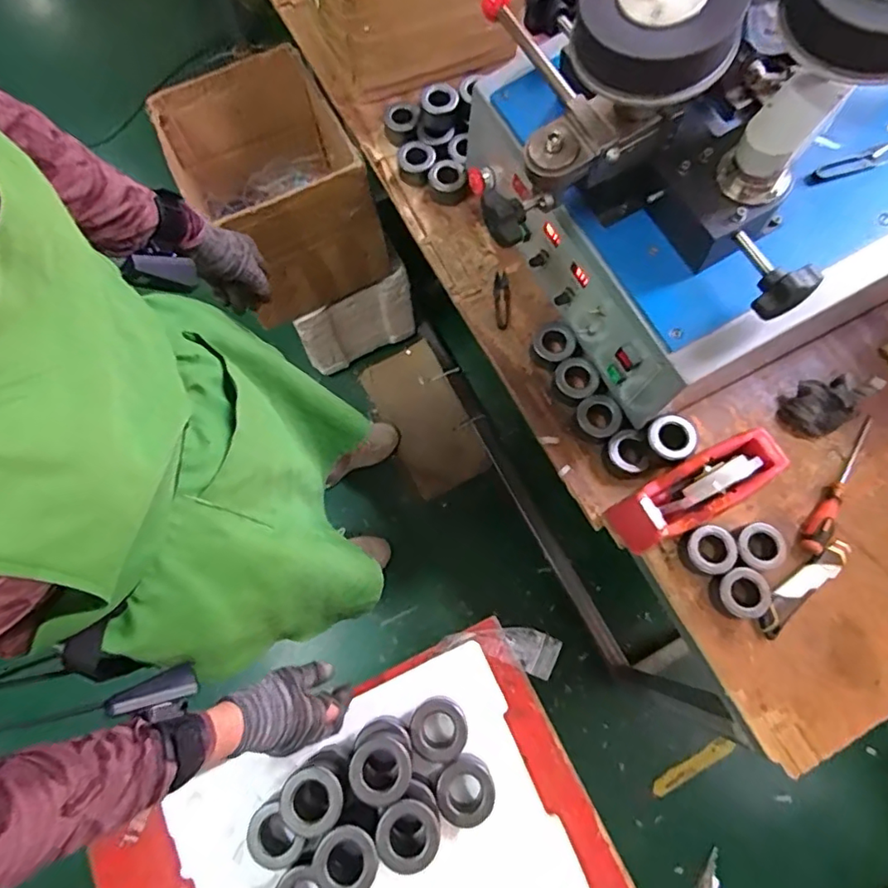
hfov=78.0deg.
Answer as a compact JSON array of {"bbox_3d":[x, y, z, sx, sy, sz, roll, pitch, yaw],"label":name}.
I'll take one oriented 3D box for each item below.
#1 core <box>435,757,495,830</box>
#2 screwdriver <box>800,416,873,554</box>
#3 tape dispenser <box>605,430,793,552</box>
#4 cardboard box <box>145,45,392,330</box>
[{"bbox_3d":[0.025,0.370,0.588,0.057,0.036,0.062,0,72,1],"label":"core"},{"bbox_3d":[0.538,0.048,0.736,0.021,0.028,0.230,35,76,11],"label":"screwdriver"},{"bbox_3d":[0.320,0.058,0.705,0.207,0.127,0.076,-28,74,-8],"label":"tape dispenser"},{"bbox_3d":[-0.315,-0.484,1.062,0.286,0.296,0.331,-27,74,-8],"label":"cardboard box"}]

